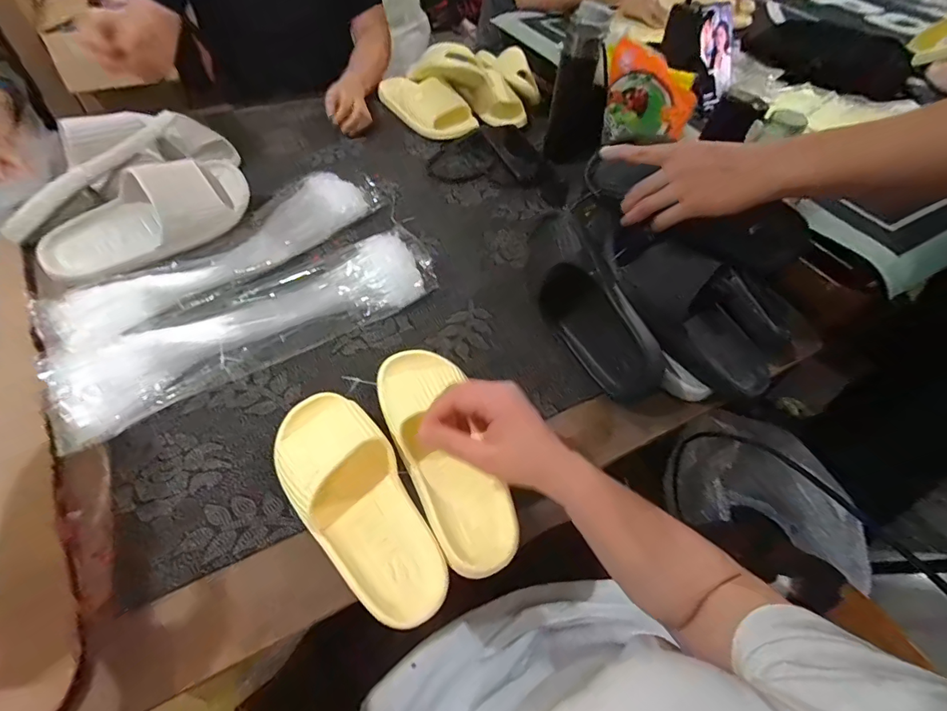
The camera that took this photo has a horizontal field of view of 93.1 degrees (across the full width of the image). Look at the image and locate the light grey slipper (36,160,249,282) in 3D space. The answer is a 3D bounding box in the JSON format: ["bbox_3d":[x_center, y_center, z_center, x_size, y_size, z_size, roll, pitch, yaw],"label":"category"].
[{"bbox_3d":[-0.443,-0.196,0.608,0.266,0.083,0.102,-29,60,-22],"label":"light grey slipper"}]

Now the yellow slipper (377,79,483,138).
[{"bbox_3d":[-0.100,-0.516,0.928,0.118,0.050,0.257,-38,64,-4],"label":"yellow slipper"}]

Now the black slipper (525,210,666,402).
[{"bbox_3d":[0.133,-0.063,0.533,0.090,0.073,0.249,-22,75,-19],"label":"black slipper"}]

